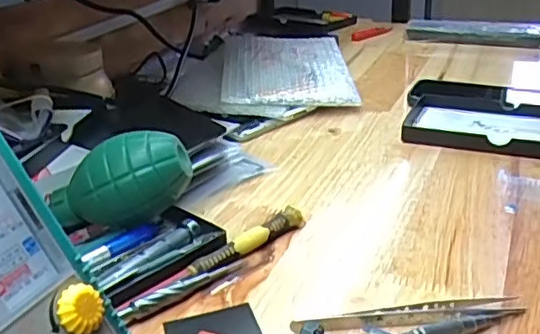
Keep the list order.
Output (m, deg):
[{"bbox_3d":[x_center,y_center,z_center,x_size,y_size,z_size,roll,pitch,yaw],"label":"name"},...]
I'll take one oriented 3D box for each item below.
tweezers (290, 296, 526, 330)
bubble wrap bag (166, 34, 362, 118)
[{"bbox_3d":[0.078,0.083,0.344,0.131,0.008,0.016,-4,25,-7],"label":"tweezers"},{"bbox_3d":[-0.003,-0.111,0.731,0.200,0.039,0.251,0,25,2],"label":"bubble wrap bag"}]

